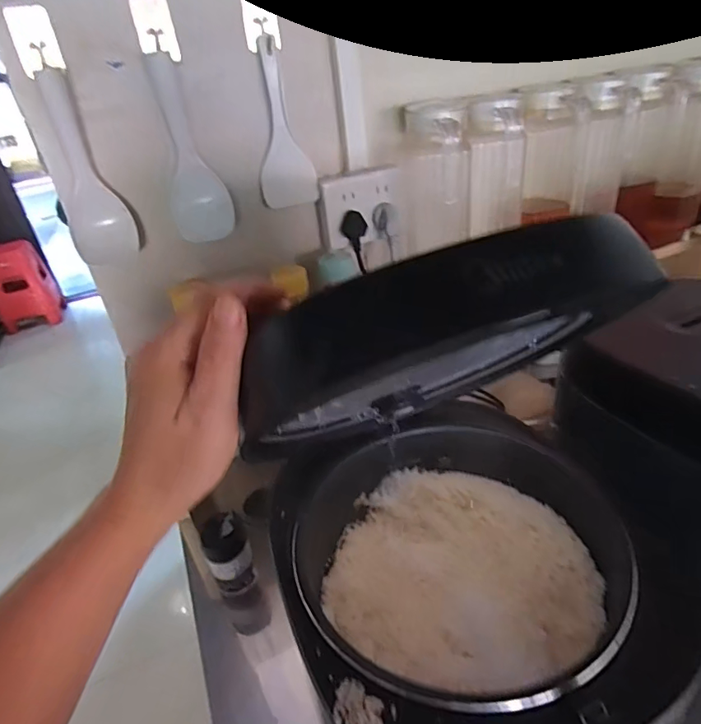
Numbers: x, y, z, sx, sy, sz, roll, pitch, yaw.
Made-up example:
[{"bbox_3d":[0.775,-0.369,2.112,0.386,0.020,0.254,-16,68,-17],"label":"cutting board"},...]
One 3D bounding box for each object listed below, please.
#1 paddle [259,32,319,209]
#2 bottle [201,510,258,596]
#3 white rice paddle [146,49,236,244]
[{"bbox_3d":[-0.081,-0.274,0.582,0.067,0.175,0.010,-15,32,-11],"label":"paddle"},{"bbox_3d":[-0.133,0.218,0.554,0.047,0.096,0.048,-16,32,-13],"label":"bottle"},{"bbox_3d":[-0.176,-0.225,0.539,0.064,0.184,0.029,-18,33,-17],"label":"white rice paddle"}]

